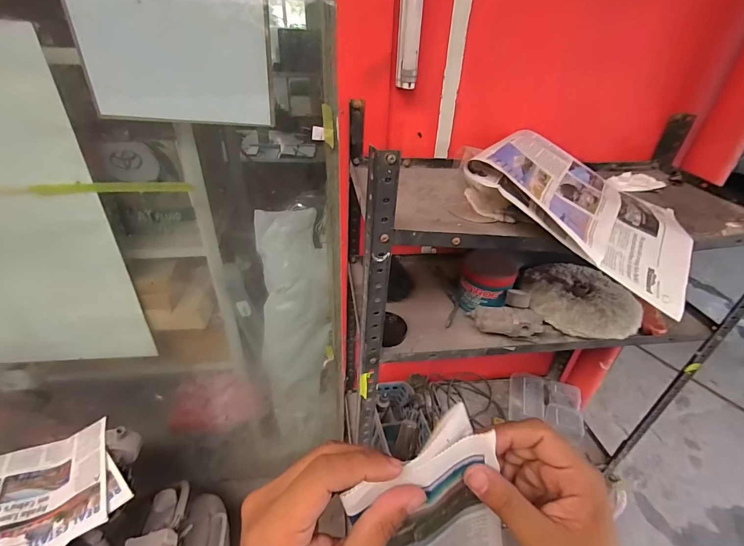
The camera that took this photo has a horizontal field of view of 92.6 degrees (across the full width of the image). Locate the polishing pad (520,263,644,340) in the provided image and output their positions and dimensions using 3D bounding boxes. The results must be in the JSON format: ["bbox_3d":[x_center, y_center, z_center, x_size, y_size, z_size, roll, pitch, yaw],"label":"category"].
[{"bbox_3d":[0.418,0.051,0.723,0.189,0.047,0.210,-3,32,-12],"label":"polishing pad"}]

